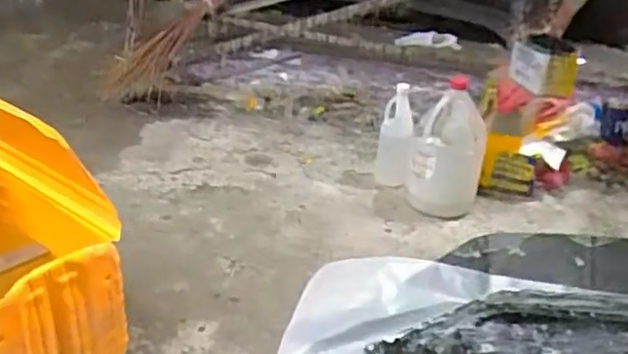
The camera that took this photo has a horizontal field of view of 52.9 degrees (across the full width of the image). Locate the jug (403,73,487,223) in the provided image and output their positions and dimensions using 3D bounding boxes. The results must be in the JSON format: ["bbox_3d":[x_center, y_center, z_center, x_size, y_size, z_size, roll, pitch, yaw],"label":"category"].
[{"bbox_3d":[0.306,-0.064,1.521,0.183,0.290,0.157,5,27,0],"label":"jug"}]

